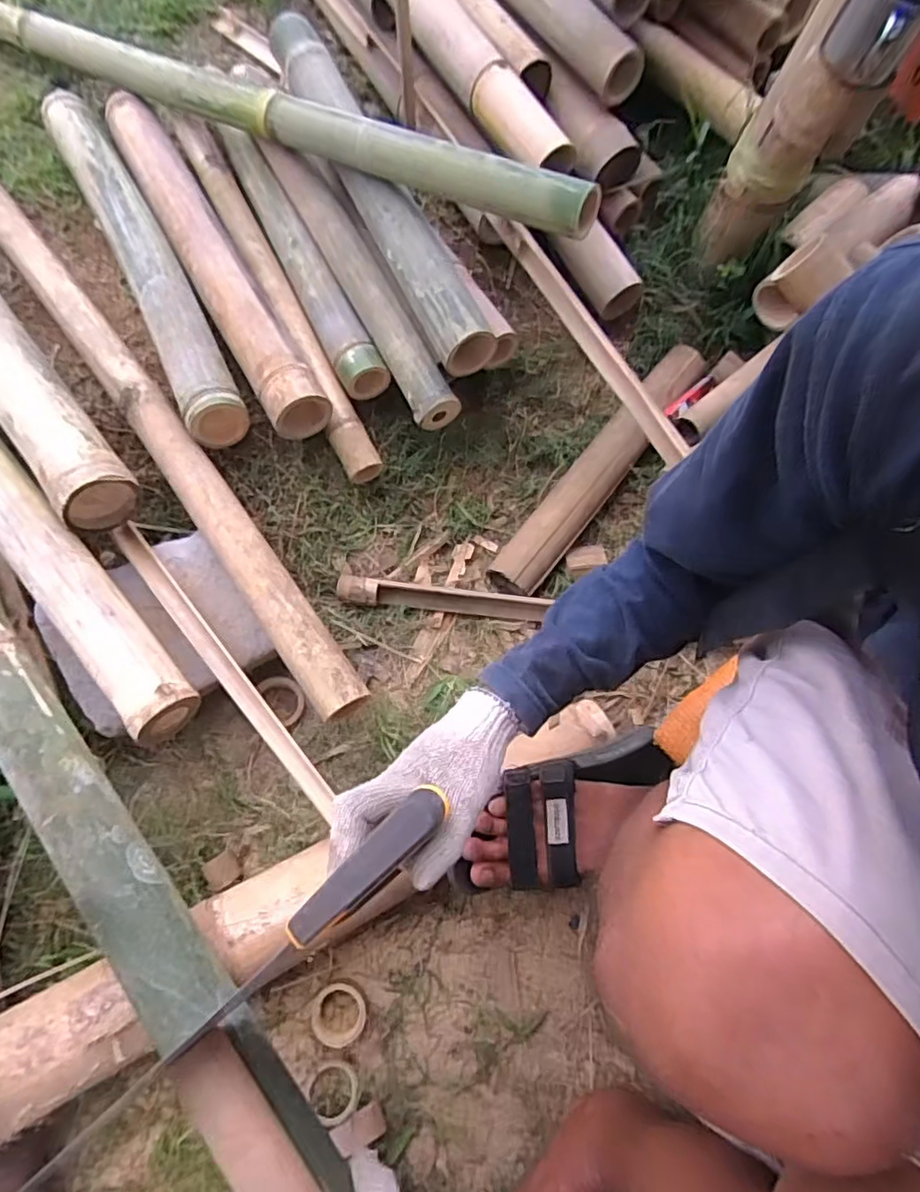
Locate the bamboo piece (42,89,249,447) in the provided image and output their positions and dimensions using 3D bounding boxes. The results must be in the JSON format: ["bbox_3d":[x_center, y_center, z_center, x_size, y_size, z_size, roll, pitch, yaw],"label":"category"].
[{"bbox_3d":[-0.430,-0.462,0.810,0.081,0.070,0.632,-27,70,-10],"label":"bamboo piece"}]

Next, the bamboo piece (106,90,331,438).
[{"bbox_3d":[-0.339,-0.463,0.816,0.069,0.076,0.610,-28,70,-11],"label":"bamboo piece"}]

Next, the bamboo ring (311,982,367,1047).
[{"bbox_3d":[-0.119,0.408,0.586,0.051,0.018,0.053,0,67,0],"label":"bamboo ring"}]

